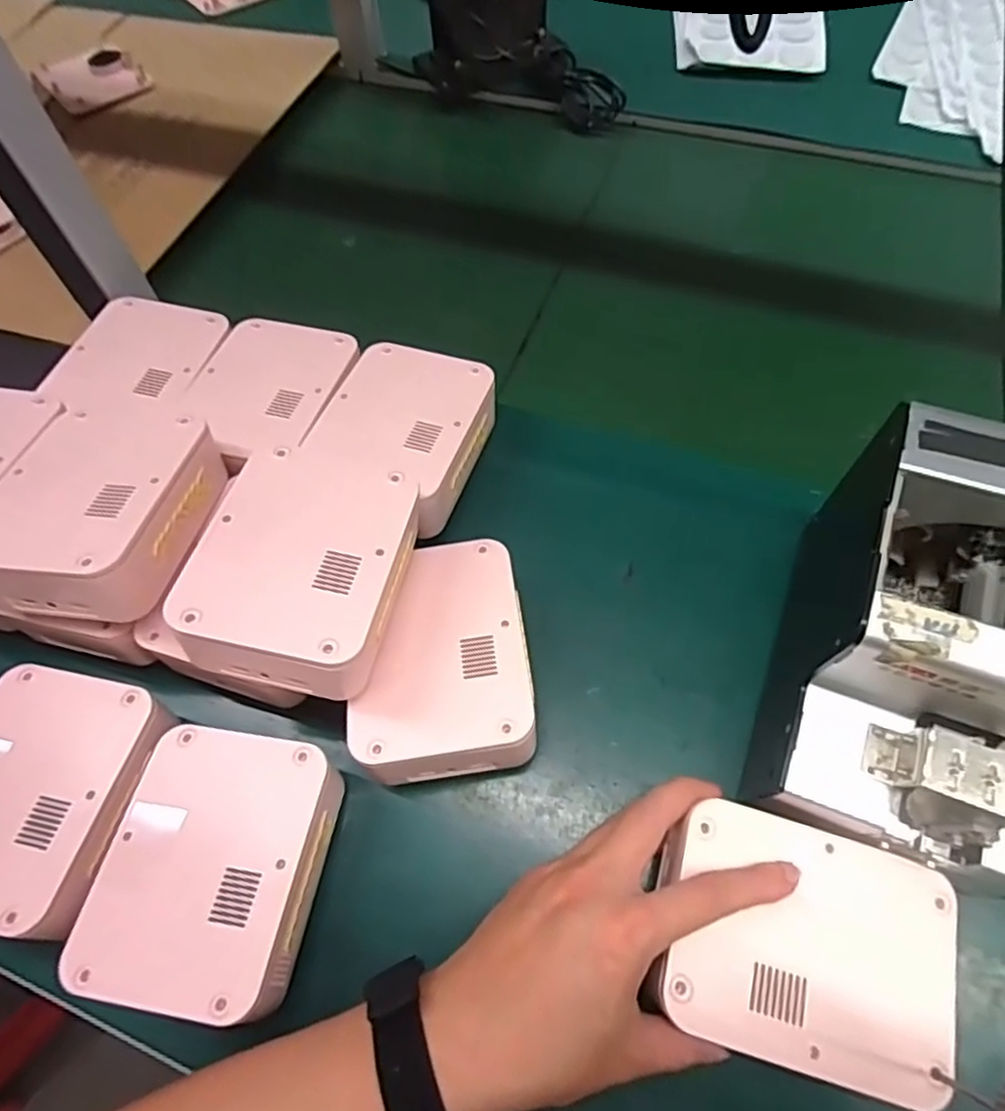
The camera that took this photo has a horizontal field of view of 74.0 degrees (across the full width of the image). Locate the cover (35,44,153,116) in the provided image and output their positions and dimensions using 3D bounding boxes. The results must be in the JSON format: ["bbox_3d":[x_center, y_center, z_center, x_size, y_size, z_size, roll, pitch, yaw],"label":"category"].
[{"bbox_3d":[-0.447,-0.524,0.729,0.096,0.013,0.109,-37,65,-15],"label":"cover"}]

